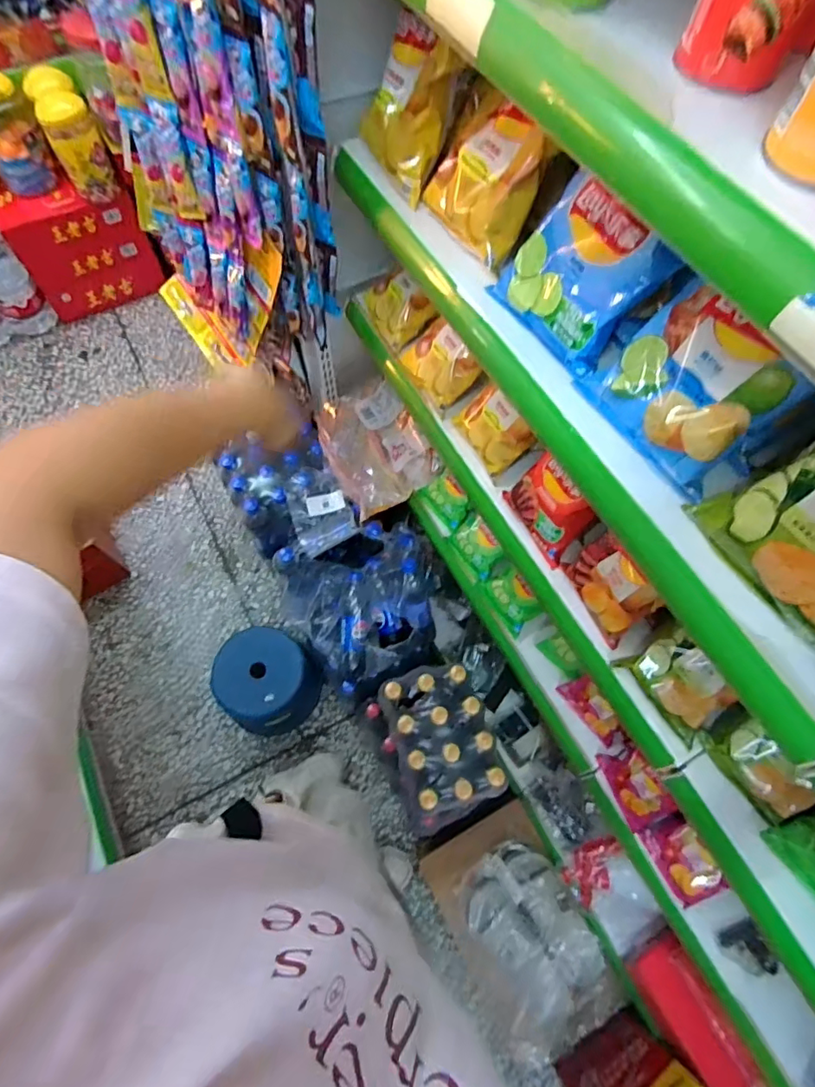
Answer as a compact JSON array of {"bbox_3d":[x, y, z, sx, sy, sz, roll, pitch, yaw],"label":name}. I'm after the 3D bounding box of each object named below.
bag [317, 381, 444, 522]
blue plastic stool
[{"bbox_3d":[-0.068,-0.200,1.111,0.198,0.077,0.268,-27,69,-13],"label":"bag"},{"bbox_3d":[-0.349,0.335,1.312,0.228,0.206,0.229,1,66,-2],"label":"blue plastic stool"}]

